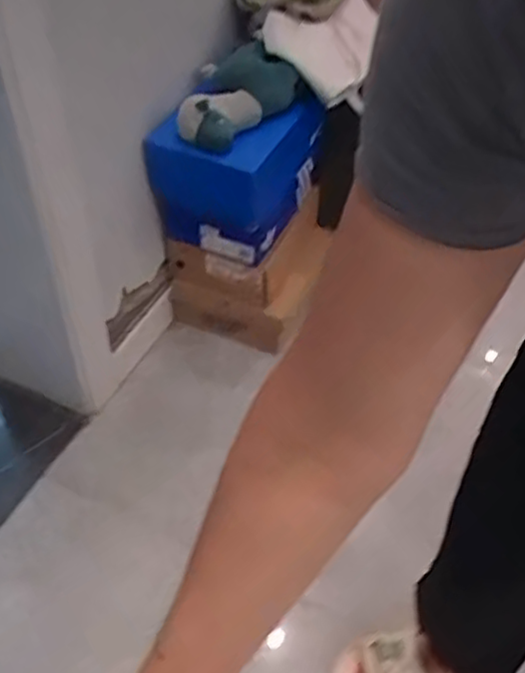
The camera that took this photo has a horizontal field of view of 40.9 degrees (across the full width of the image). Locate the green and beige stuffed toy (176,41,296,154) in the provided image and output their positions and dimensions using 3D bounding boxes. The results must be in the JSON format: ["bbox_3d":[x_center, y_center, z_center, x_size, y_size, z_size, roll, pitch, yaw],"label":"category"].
[{"bbox_3d":[-0.055,-0.402,1.175,0.151,0.073,0.218,27,52,22],"label":"green and beige stuffed toy"}]

